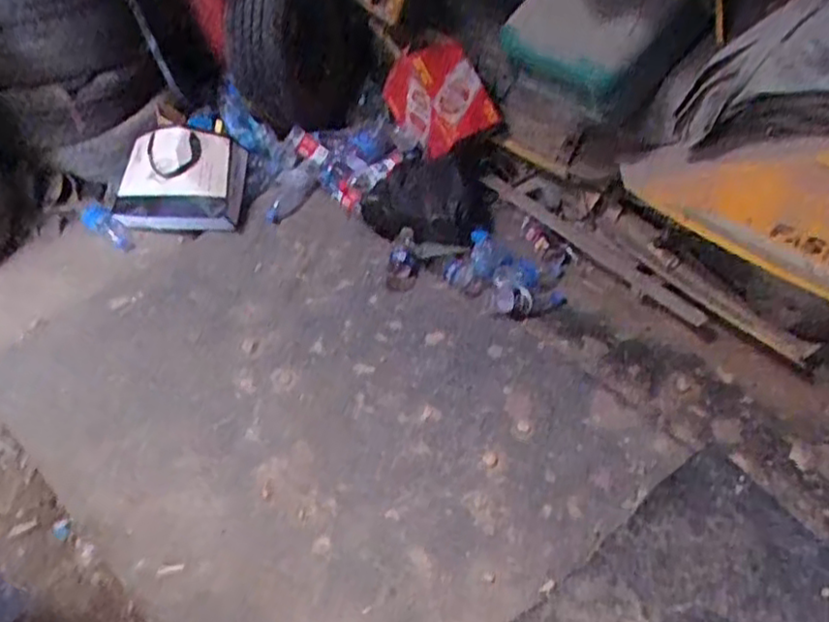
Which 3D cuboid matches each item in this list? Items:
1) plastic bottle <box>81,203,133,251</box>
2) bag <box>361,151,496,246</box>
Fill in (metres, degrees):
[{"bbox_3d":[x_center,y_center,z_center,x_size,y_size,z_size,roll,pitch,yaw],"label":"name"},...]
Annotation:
[{"bbox_3d":[-0.652,-0.181,1.520,0.123,0.041,0.046,42,53,-15],"label":"plastic bottle"},{"bbox_3d":[0.025,-0.252,1.556,0.290,0.231,0.091,0,49,3],"label":"bag"}]

